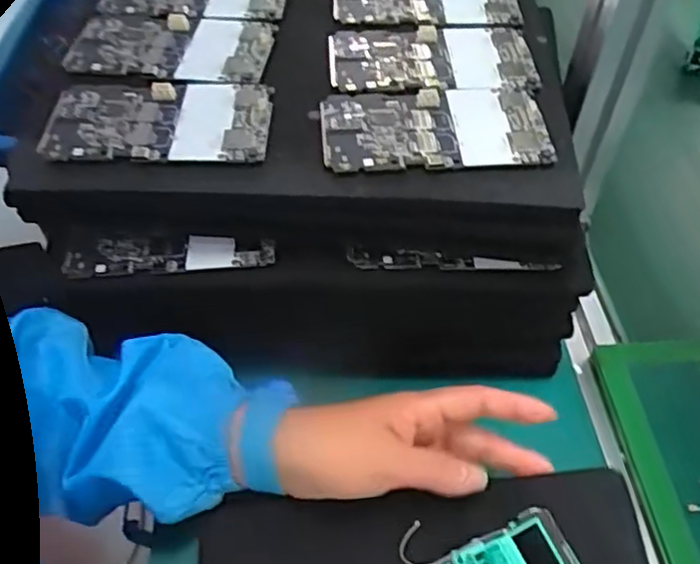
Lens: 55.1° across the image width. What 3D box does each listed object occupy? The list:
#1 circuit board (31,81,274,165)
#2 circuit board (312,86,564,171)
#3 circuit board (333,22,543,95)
[{"bbox_3d":[-0.110,-0.094,0.389,0.125,0.012,0.061,1,49,-1],"label":"circuit board"},{"bbox_3d":[0.049,-0.091,0.394,0.130,0.011,0.061,-3,50,-4],"label":"circuit board"},{"bbox_3d":[0.053,-0.145,0.434,0.130,0.011,0.072,-4,50,-5],"label":"circuit board"}]

